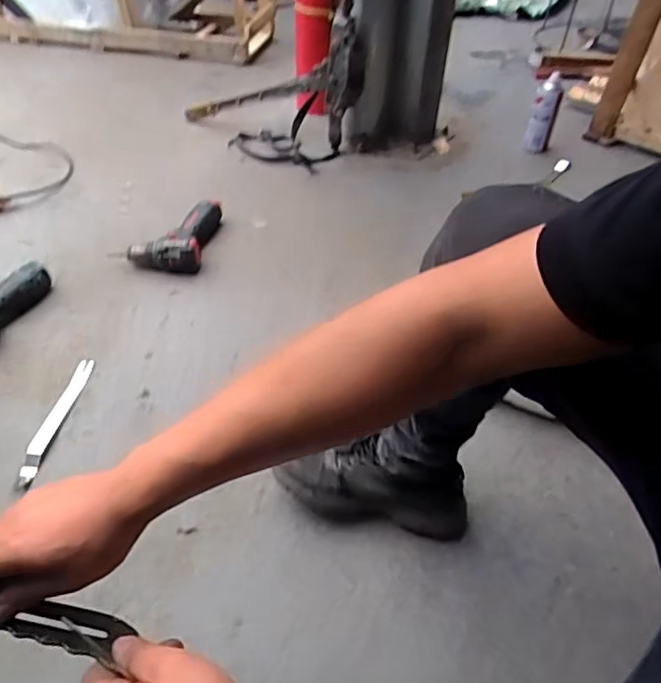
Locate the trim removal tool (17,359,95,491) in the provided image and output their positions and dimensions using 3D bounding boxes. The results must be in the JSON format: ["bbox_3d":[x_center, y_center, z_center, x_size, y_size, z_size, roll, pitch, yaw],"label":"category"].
[{"bbox_3d":[-0.417,0.117,0.874,0.035,0.013,0.235,6,47,4],"label":"trim removal tool"}]

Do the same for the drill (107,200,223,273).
[{"bbox_3d":[-0.330,-0.222,1.166,0.178,0.055,0.198,7,47,5],"label":"drill"}]

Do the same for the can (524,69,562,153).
[{"bbox_3d":[0.541,-0.580,1.453,0.062,0.191,0.072,15,47,11],"label":"can"}]

